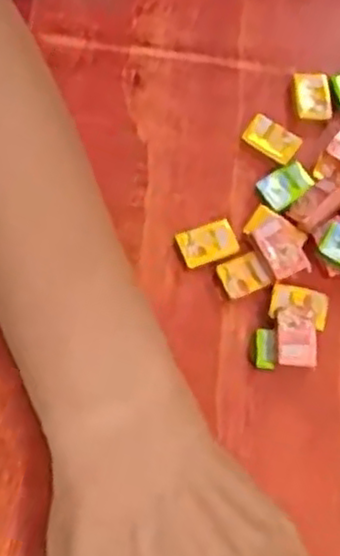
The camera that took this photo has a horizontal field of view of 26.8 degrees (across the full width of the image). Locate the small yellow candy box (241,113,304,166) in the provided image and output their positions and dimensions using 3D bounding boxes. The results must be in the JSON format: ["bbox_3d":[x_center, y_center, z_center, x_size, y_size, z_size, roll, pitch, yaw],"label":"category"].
[{"bbox_3d":[0.048,-0.066,0.338,0.025,0.004,0.016,31,73,8],"label":"small yellow candy box"}]

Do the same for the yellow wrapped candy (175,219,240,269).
[{"bbox_3d":[0.017,-0.015,0.321,0.025,0.008,0.017,-18,73,-8],"label":"yellow wrapped candy"}]

